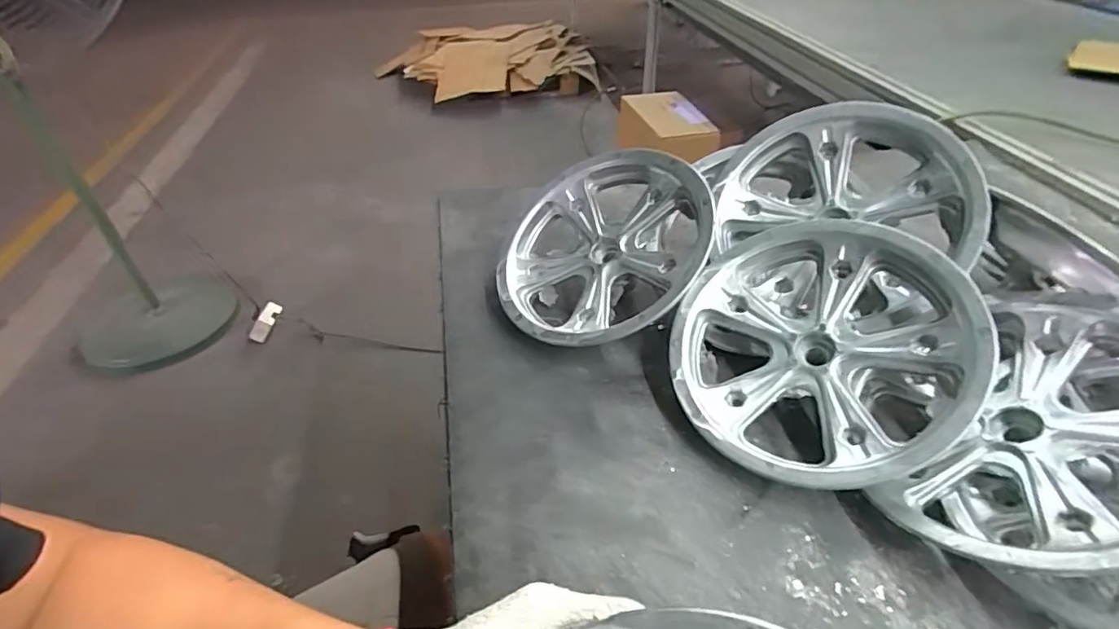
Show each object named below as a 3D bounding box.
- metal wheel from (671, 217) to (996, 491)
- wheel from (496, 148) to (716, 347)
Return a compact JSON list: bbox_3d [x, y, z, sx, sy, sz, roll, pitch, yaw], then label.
[{"bbox_3d":[0.197,0.026,0.429,0.205,0.031,0.211,-14,56,22],"label":"metal wheel"},{"bbox_3d":[0.042,-0.062,0.531,0.207,0.031,0.201,-16,53,23],"label":"wheel"}]

